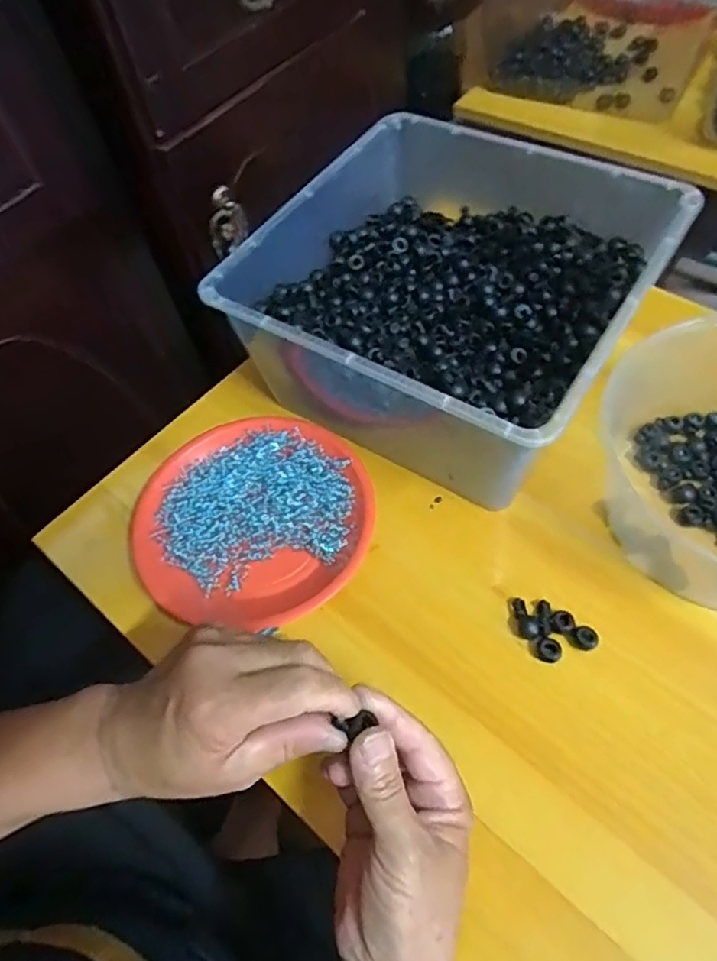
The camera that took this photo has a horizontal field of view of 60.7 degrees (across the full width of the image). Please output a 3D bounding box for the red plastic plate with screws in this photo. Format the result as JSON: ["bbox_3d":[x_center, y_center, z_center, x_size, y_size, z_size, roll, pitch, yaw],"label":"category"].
[{"bbox_3d":[-0.087,0.028,0.509,0.188,0.020,0.183,-2,58,3],"label":"red plastic plate with screws"}]

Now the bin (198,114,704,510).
[{"bbox_3d":[0.078,-0.153,0.535,0.296,0.139,0.300,29,64,20],"label":"bin"}]

